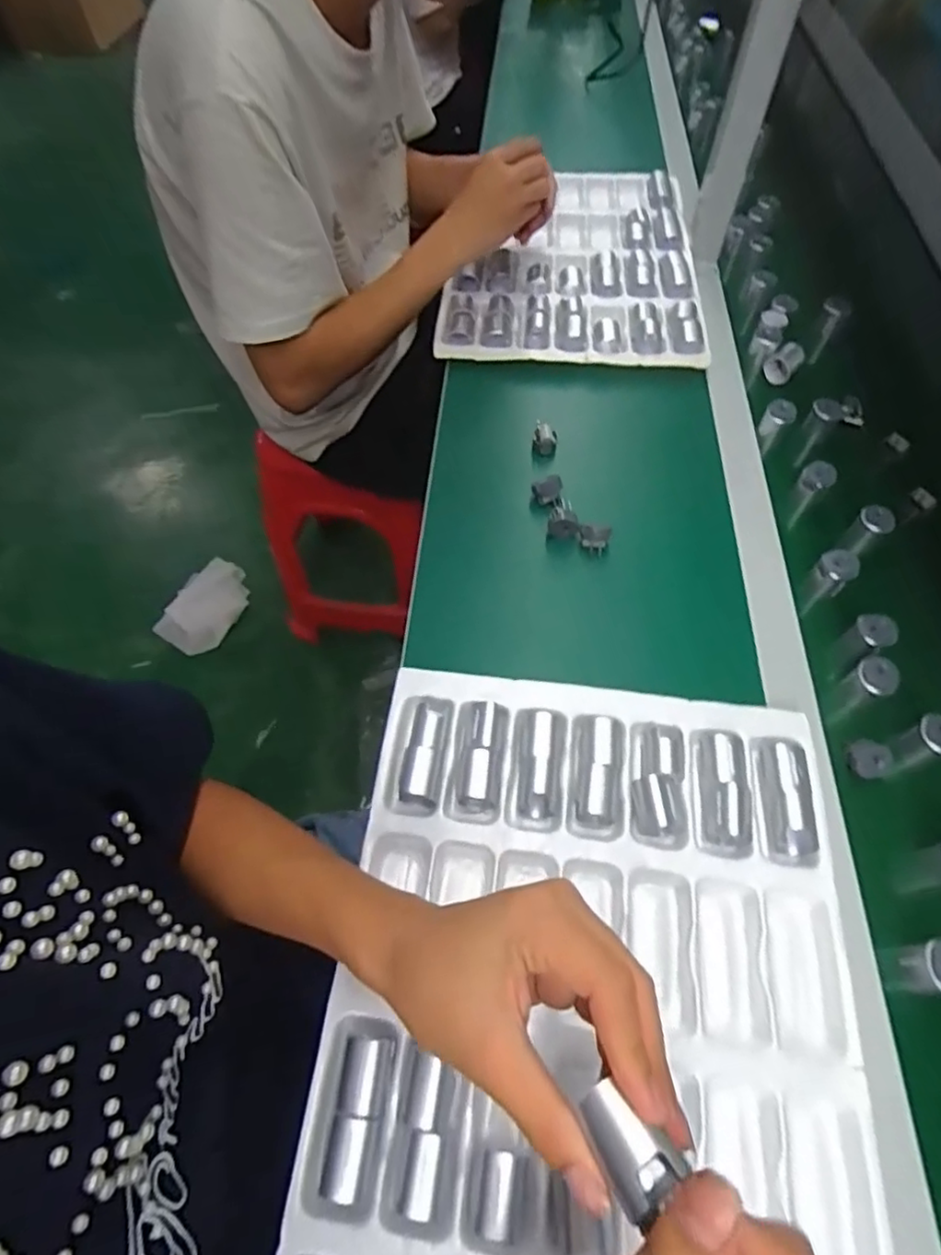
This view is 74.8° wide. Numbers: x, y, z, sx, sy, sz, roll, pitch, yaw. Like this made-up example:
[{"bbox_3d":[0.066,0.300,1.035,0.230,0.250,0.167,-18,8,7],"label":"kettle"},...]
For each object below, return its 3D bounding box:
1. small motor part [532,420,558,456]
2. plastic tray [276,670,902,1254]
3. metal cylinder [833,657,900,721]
[{"bbox_3d":[0.077,-0.195,0.633,0.023,0.022,0.025,5,60,7],"label":"small motor part"},{"bbox_3d":[0.073,0.246,0.368,0.315,0.036,0.452,5,60,7],"label":"plastic tray"},{"bbox_3d":[0.321,0.053,0.506,0.024,0.067,0.029,-26,61,-10],"label":"metal cylinder"}]

